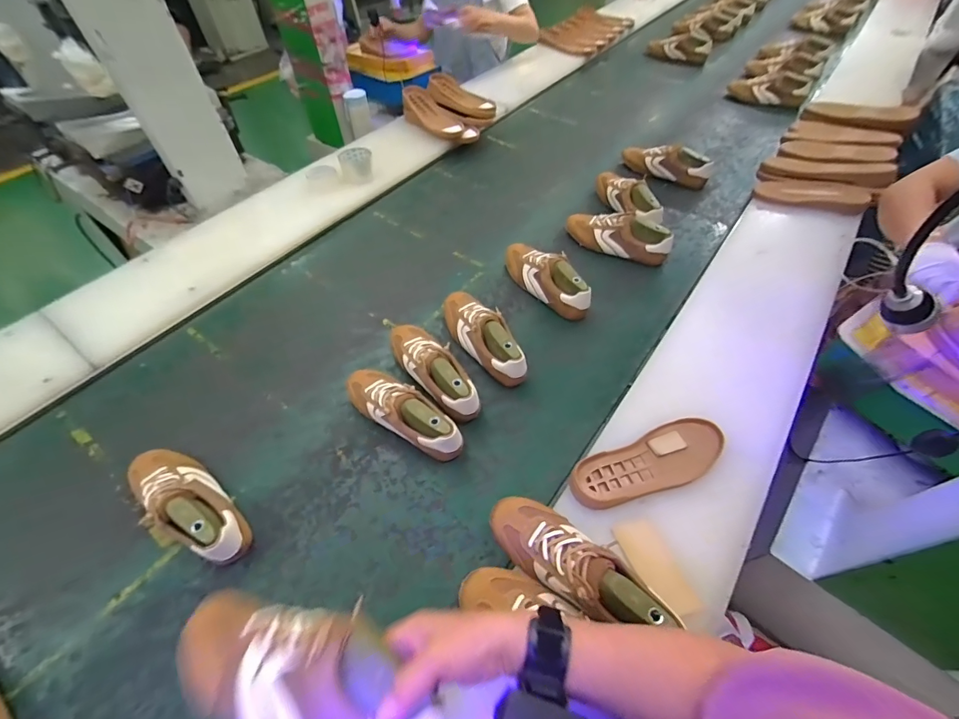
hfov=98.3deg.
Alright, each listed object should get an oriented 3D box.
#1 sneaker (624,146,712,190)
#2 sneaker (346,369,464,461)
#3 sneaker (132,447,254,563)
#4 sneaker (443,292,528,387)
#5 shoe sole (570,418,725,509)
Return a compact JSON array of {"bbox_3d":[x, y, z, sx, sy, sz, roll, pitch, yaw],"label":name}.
[{"bbox_3d":[0.552,-0.584,1.235,0.254,0.086,0.083,24,57,16],"label":"sneaker"},{"bbox_3d":[-0.140,0.088,0.737,0.247,0.087,0.082,32,60,21],"label":"sneaker"},{"bbox_3d":[-0.450,0.219,0.640,0.237,0.085,0.089,27,58,19],"label":"sneaker"},{"bbox_3d":[0.005,-0.058,0.834,0.078,0.096,0.259,-28,59,-19],"label":"sneaker"},{"bbox_3d":[0.274,0.163,0.651,0.244,0.036,0.090,-19,53,-14],"label":"shoe sole"}]

